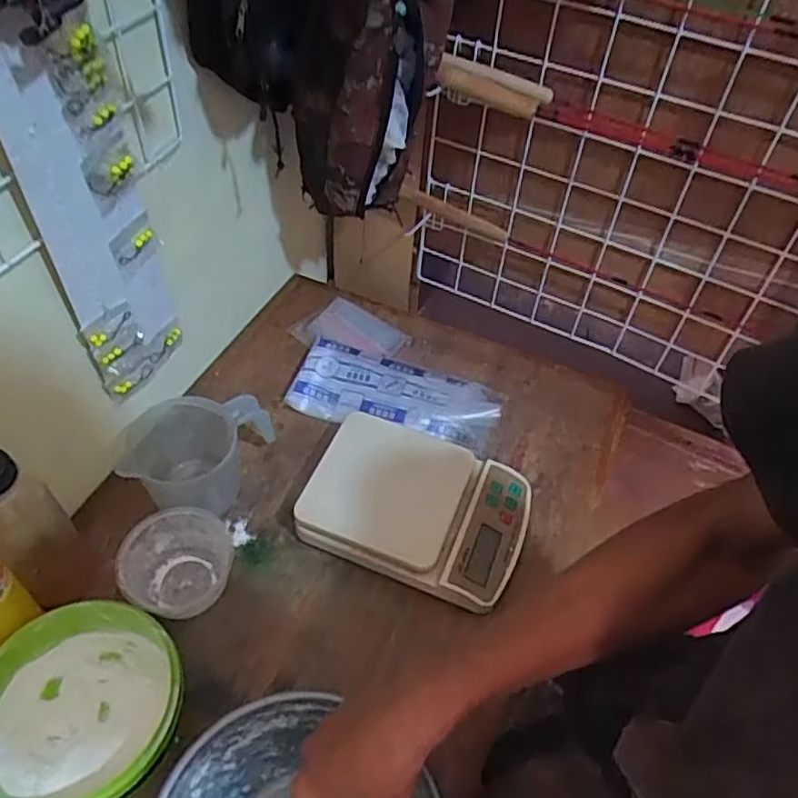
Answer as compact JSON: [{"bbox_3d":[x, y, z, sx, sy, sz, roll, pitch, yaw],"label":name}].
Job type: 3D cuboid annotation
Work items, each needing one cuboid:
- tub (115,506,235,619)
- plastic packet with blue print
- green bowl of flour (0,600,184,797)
[{"bbox_3d":[-0.207,0.155,0.624,0.095,0.059,0.087,2,49,-3],"label":"tub"},{"bbox_3d":[-0.001,-0.007,0.782,0.238,0.028,0.103,17,50,10],"label":"plastic packet with blue print"},{"bbox_3d":[-0.253,0.248,0.533,0.144,0.071,0.154,2,49,-3],"label":"green bowl of flour"}]

